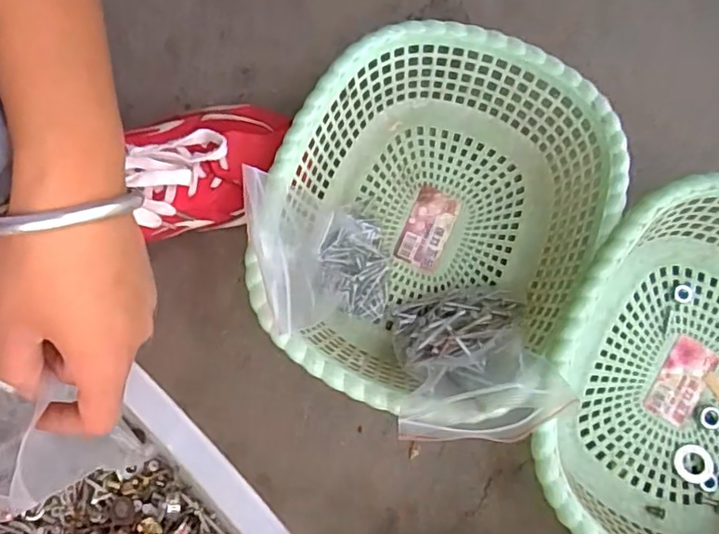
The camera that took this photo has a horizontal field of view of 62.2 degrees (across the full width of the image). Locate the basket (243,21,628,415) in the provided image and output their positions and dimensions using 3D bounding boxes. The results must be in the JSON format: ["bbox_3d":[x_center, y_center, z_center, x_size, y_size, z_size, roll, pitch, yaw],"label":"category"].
[{"bbox_3d":[0.050,-0.034,0.441,0.219,0.075,0.264,28,81,5],"label":"basket"}]

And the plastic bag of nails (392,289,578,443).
[{"bbox_3d":[0.075,0.059,0.401,0.098,0.106,0.098,-1,79,0],"label":"plastic bag of nails"}]

